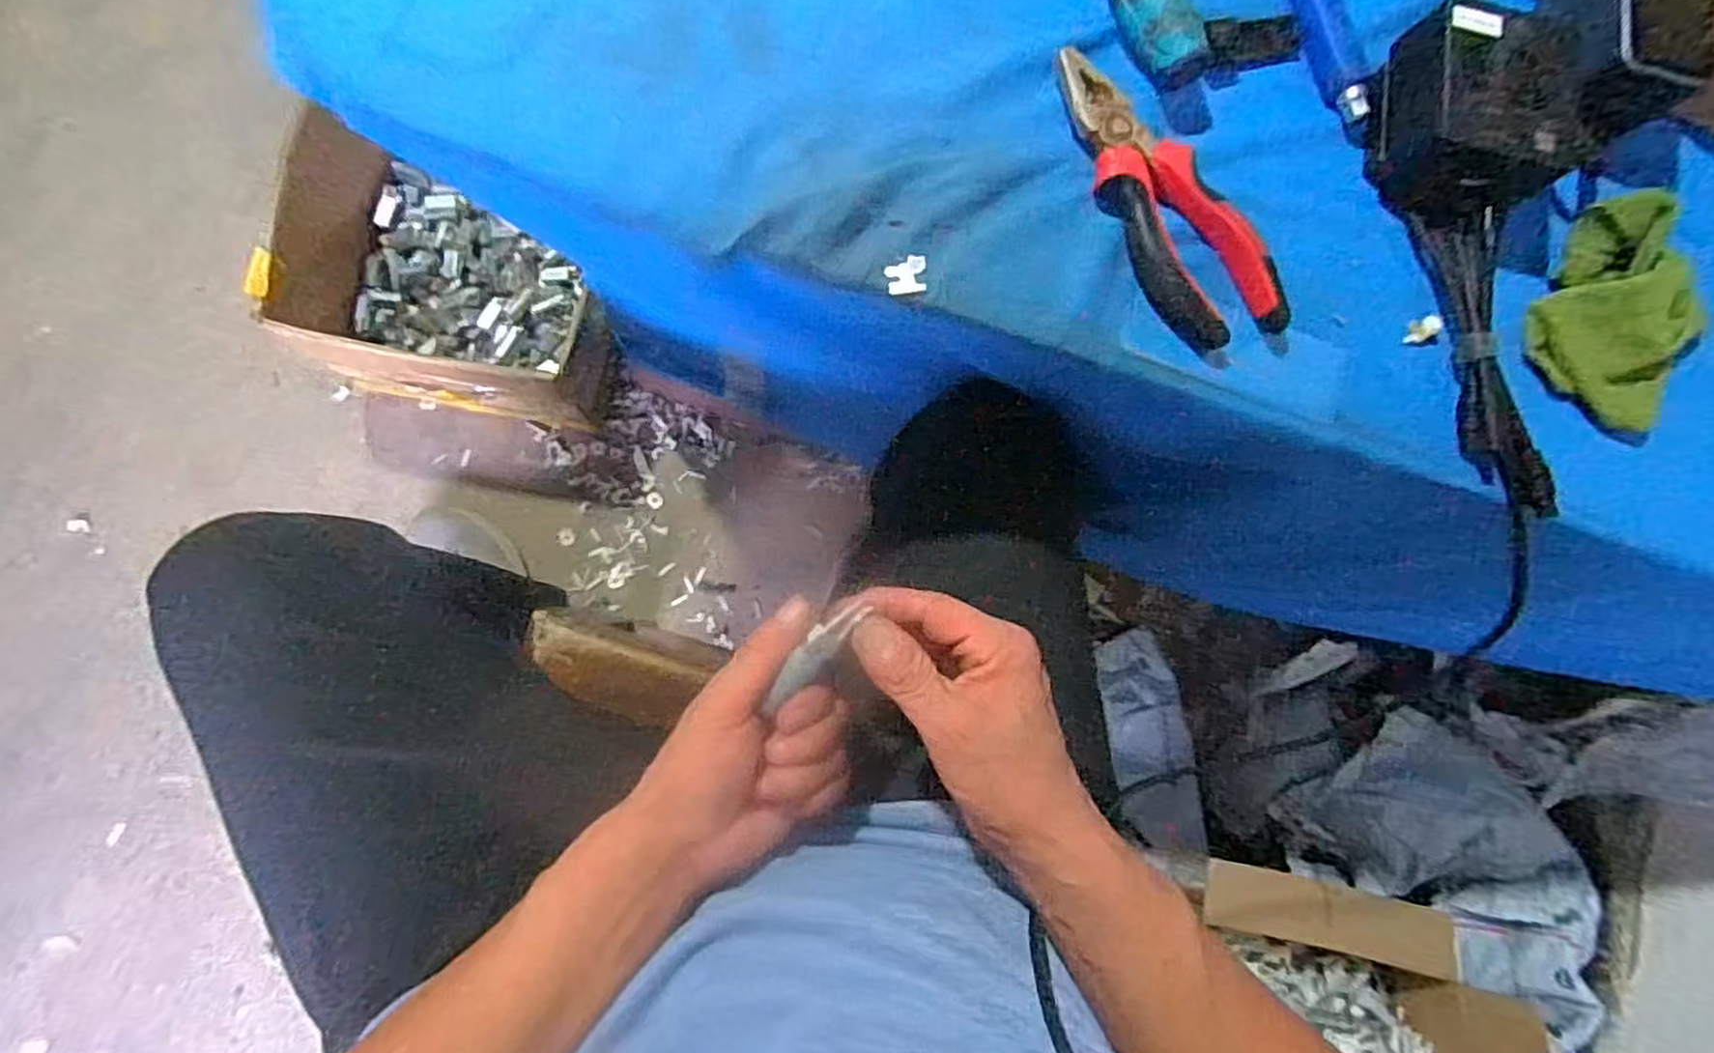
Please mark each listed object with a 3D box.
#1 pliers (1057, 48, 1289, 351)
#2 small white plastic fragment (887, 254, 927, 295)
[{"bbox_3d":[0.146,-0.157,0.373,0.049,0.019,0.159,-33,89,-11],"label":"pliers"},{"bbox_3d":[0.023,-0.116,0.357,0.019,0.004,0.017,-7,84,-9],"label":"small white plastic fragment"}]

